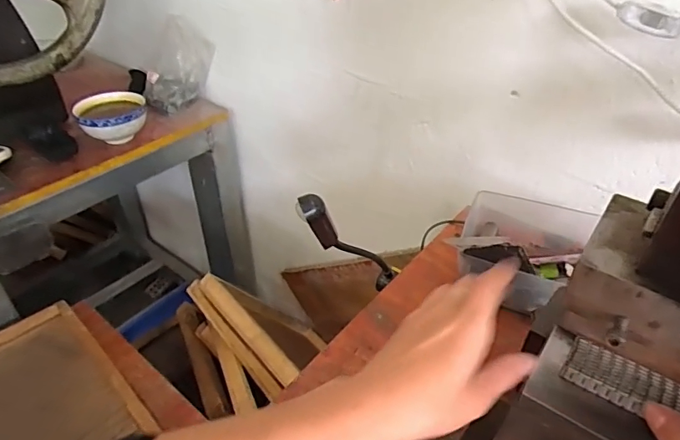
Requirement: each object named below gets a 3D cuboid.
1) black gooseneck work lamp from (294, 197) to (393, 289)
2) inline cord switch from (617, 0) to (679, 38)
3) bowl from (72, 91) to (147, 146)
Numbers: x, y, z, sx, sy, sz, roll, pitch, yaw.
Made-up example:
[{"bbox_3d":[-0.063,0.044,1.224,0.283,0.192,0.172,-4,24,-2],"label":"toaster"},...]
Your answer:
[{"bbox_3d":[0.017,0.034,0.467,0.021,0.289,0.031,18,80,21],"label":"black gooseneck work lamp"},{"bbox_3d":[0.264,-0.171,0.407,0.012,0.020,0.056,-24,44,-28],"label":"inline cord switch"},{"bbox_3d":[-0.377,-0.171,0.793,0.107,0.066,0.118,-14,40,-17],"label":"bowl"}]

